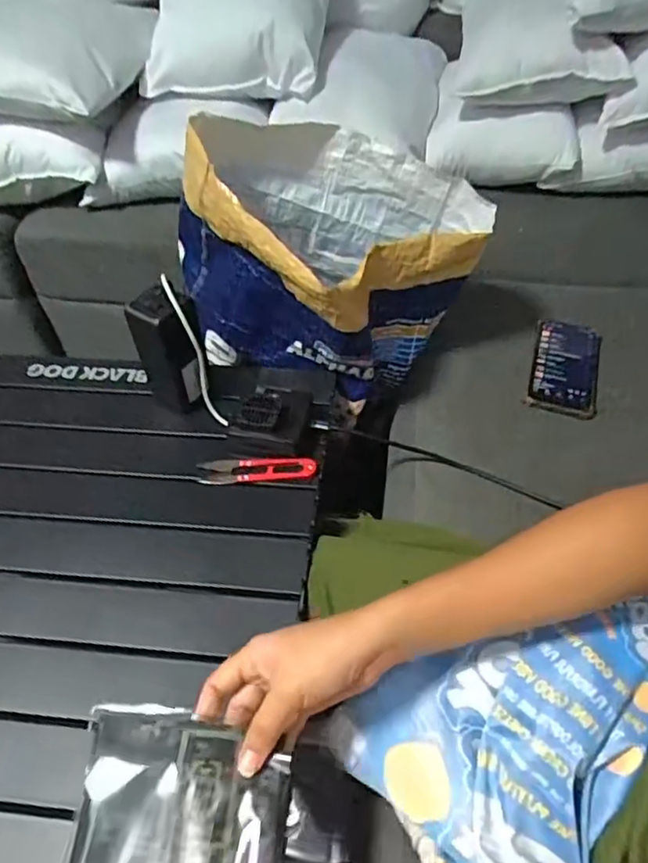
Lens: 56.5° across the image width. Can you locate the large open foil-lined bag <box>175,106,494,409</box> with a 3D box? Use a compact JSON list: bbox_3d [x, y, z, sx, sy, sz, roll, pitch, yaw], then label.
[{"bbox_3d":[0.002,-0.207,0.710,0.299,0.244,0.262,27,54,23],"label":"large open foil-lined bag"}]

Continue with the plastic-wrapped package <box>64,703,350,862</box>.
[{"bbox_3d":[-0.071,0.248,0.367,0.169,0.029,0.137,1,48,2],"label":"plastic-wrapped package"}]

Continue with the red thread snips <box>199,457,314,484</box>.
[{"bbox_3d":[-0.068,0.039,0.617,0.118,0.016,0.030,-2,48,0],"label":"red thread snips"}]

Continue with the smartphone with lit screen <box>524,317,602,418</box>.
[{"bbox_3d":[0.302,-0.084,0.753,0.079,0.011,0.172,14,50,13],"label":"smartphone with lit screen"}]

